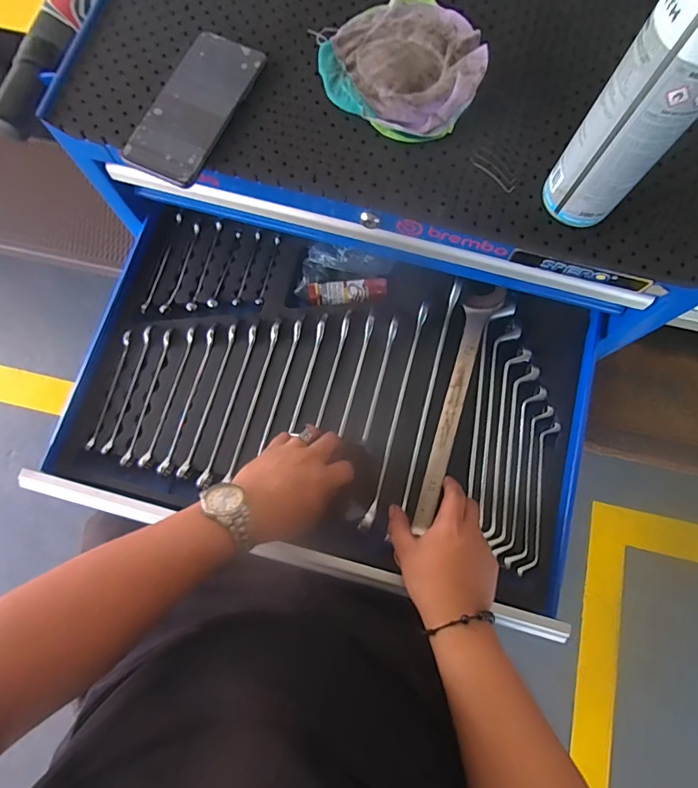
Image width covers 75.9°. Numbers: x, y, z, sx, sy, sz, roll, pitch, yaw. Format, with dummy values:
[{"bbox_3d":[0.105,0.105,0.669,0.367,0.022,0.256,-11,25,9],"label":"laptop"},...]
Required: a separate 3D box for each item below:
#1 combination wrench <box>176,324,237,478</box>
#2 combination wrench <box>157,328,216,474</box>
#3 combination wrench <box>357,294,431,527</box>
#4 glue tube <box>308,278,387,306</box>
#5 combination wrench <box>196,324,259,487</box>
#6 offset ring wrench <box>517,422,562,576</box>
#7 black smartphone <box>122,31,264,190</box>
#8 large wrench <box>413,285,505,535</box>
[{"bbox_3d":[-0.169,0.007,0.540,0.009,0.023,0.190,16,75,3],"label":"combination wrench"},{"bbox_3d":[-0.194,0.006,0.540,0.010,0.020,0.182,16,75,3],"label":"combination wrench"},{"bbox_3d":[0.057,0.020,0.523,0.013,0.027,0.278,16,75,3],"label":"combination wrench"},{"bbox_3d":[-0.001,-0.132,0.577,0.101,0.024,0.025,-8,75,-4],"label":"glue tube"},{"bbox_3d":[-0.143,0.012,0.538,0.014,0.021,0.200,16,75,3],"label":"combination wrench"},{"bbox_3d":[0.220,0.118,0.519,0.022,0.009,0.180,16,75,3],"label":"offset ring wrench"},{"bbox_3d":[-0.147,-0.279,0.433,0.076,0.015,0.161,25,75,5],"label":"black smartphone"},{"bbox_3d":[0.126,0.009,0.527,0.038,0.009,0.297,18,79,3],"label":"large wrench"}]

